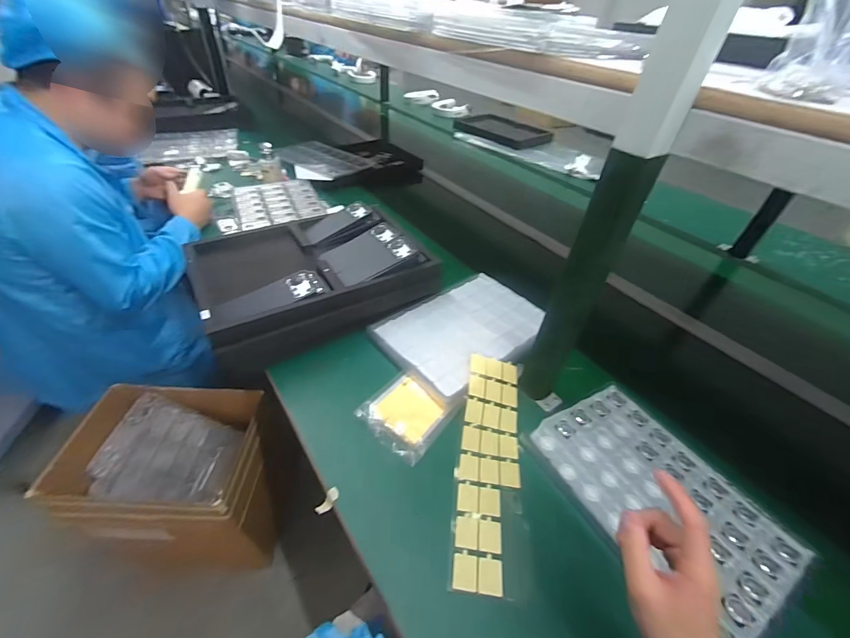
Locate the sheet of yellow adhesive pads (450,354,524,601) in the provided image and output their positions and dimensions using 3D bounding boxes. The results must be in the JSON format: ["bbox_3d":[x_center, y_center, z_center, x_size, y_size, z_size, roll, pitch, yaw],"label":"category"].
[{"bbox_3d":[0.094,0.190,0.507,0.088,0.040,0.322,8,42,3],"label":"sheet of yellow adhesive pads"}]

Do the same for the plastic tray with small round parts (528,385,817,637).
[{"bbox_3d":[0.324,0.240,0.501,0.228,0.016,0.306,-19,48,-24],"label":"plastic tray with small round parts"}]

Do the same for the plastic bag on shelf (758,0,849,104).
[{"bbox_3d":[0.360,-0.266,0.301,0.061,0.130,0.077,31,48,25],"label":"plastic bag on shelf"}]

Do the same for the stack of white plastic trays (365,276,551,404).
[{"bbox_3d":[0.082,0.011,0.692,0.324,0.024,0.223,-27,51,-31],"label":"stack of white plastic trays"}]

